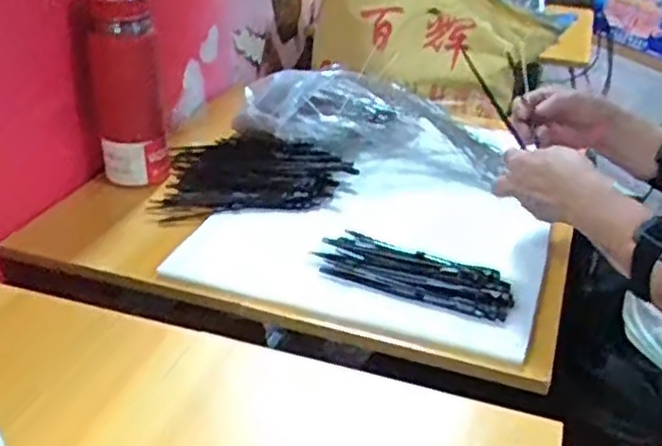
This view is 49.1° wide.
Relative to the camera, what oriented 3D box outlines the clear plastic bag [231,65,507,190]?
[{"bbox_3d":[0.047,-0.138,1.015,0.385,0.089,0.156,21,36,30],"label":"clear plastic bag"}]

